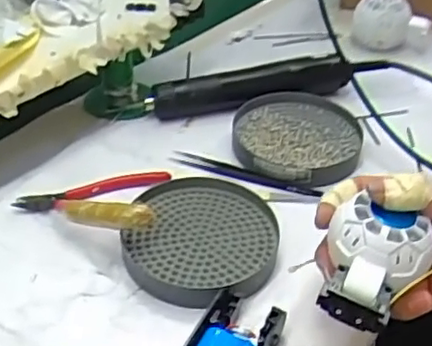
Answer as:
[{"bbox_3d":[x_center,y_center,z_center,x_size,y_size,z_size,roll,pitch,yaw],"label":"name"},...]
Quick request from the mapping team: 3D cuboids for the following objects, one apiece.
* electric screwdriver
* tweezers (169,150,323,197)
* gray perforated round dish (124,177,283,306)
[{"bbox_3d":[0.053,-0.086,0.648,0.244,0.033,0.031,-12,41,-19],"label":"electric screwdriver"},{"bbox_3d":[0.023,0.002,0.555,0.130,0.009,0.017,16,40,16],"label":"tweezers"},{"bbox_3d":[-0.010,0.049,0.484,0.106,0.018,0.116,2,38,-2],"label":"gray perforated round dish"}]

